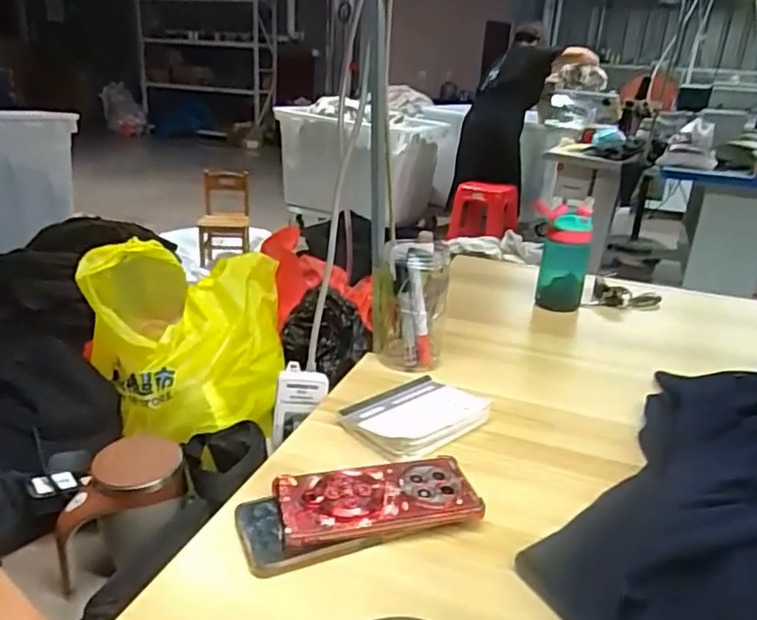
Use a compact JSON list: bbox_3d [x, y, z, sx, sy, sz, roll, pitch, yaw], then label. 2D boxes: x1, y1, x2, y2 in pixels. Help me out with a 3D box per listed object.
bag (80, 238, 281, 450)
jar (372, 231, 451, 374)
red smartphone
[{"bbox_3d":[-0.260,0.028,0.796,0.251,0.174,0.261,-1,22,-12],"label":"bag"},{"bbox_3d":[0.042,-0.009,0.762,0.095,0.152,0.079,15,25,27],"label":"jar"},{"bbox_3d":[0.000,0.158,0.503,0.162,0.016,0.076,-2,27,-13],"label":"red smartphone"}]

